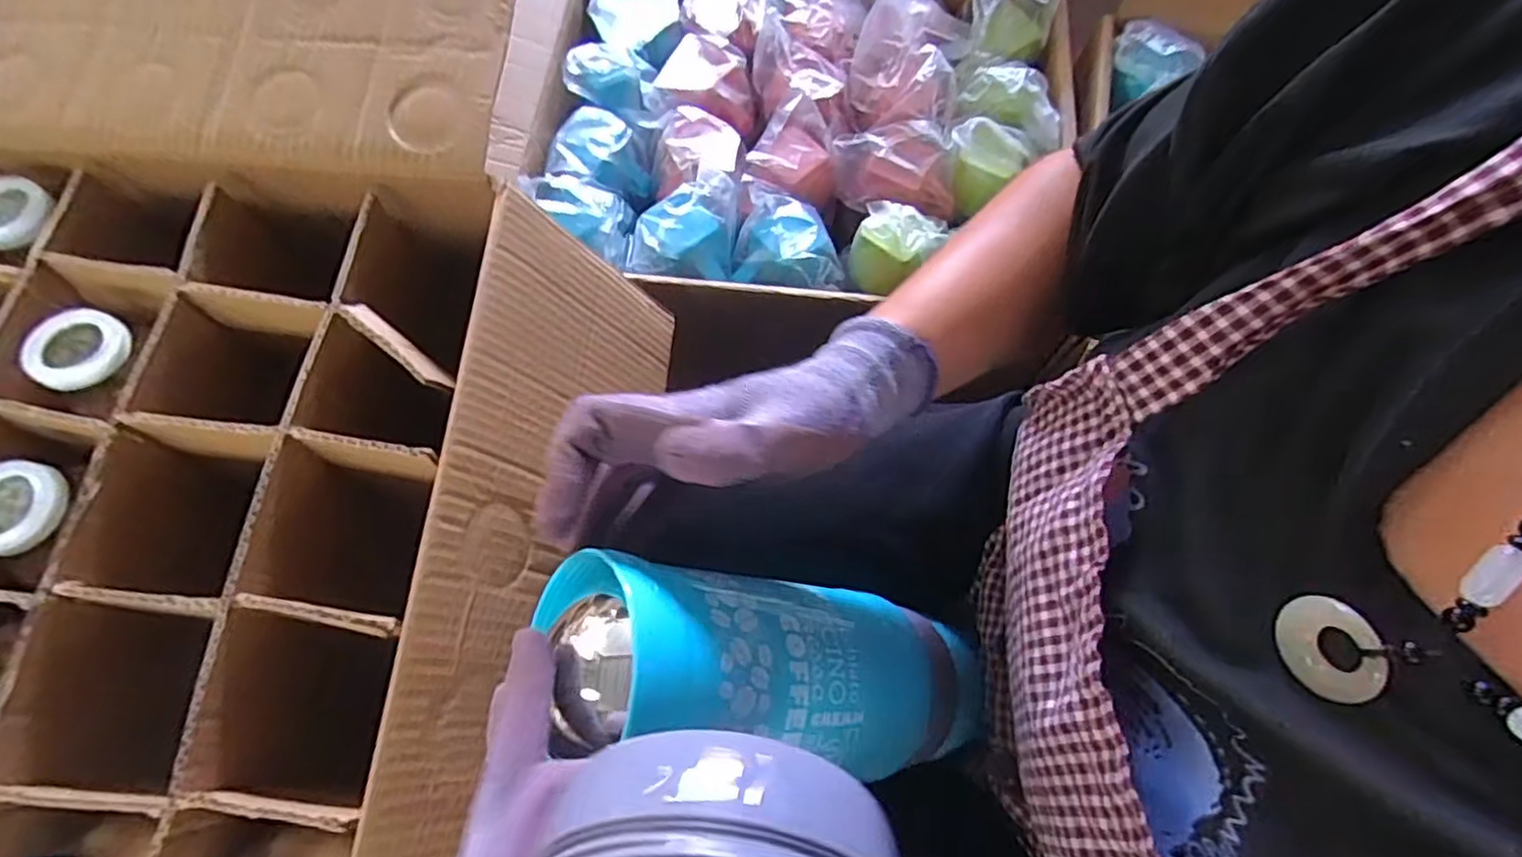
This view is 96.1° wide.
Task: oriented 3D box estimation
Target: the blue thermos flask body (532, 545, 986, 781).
[{"bbox_3d":[0.022,0.118,0.340,0.251,0.072,0.081,18,66,-27],"label":"blue thermos flask body"}]

